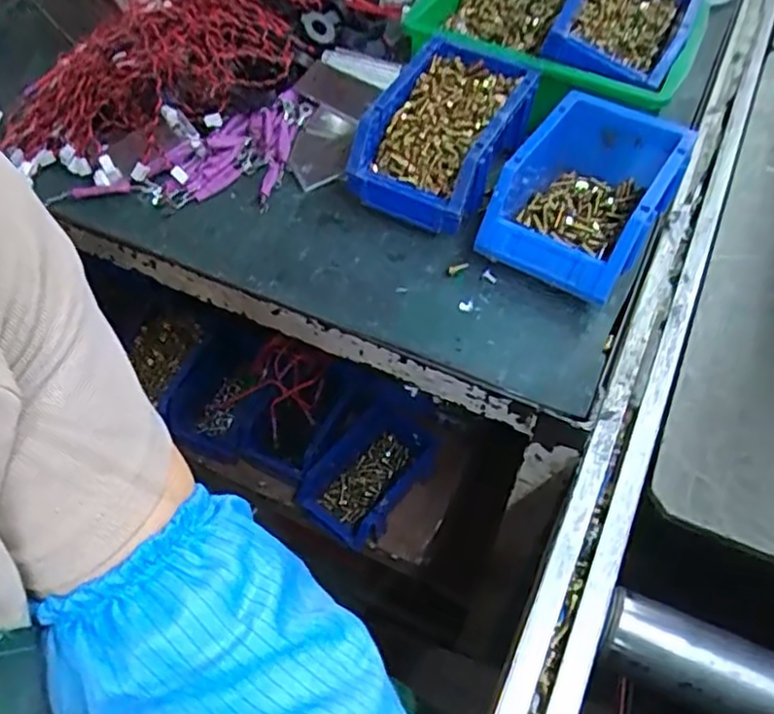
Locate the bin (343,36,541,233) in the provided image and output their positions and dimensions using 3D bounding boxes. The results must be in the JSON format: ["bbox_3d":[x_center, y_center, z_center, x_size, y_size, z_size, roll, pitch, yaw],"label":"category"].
[{"bbox_3d":[0.053,-0.187,0.571,0.110,0.081,0.167,27,59,19],"label":"bin"}]

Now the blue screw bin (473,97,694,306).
[{"bbox_3d":[0.159,-0.126,0.542,0.118,0.077,0.165,26,59,19],"label":"blue screw bin"}]

